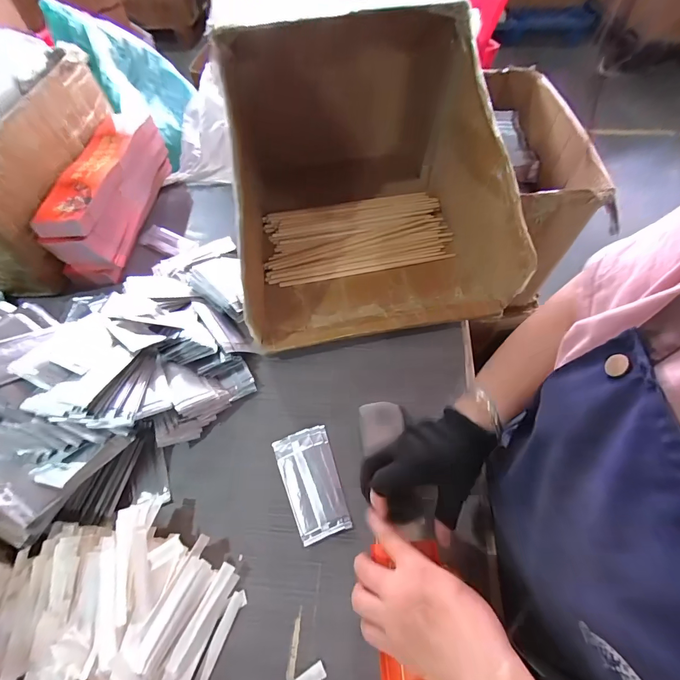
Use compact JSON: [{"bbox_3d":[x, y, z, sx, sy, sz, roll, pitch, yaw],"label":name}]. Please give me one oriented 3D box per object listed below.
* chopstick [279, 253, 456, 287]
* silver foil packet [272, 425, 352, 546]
[{"bbox_3d":[0.048,-0.116,0.583,0.290,0.007,0.011,-10,58,-5],"label":"chopstick"},{"bbox_3d":[-0.033,0.170,0.425,0.065,0.009,0.123,-18,59,-10],"label":"silver foil packet"}]

